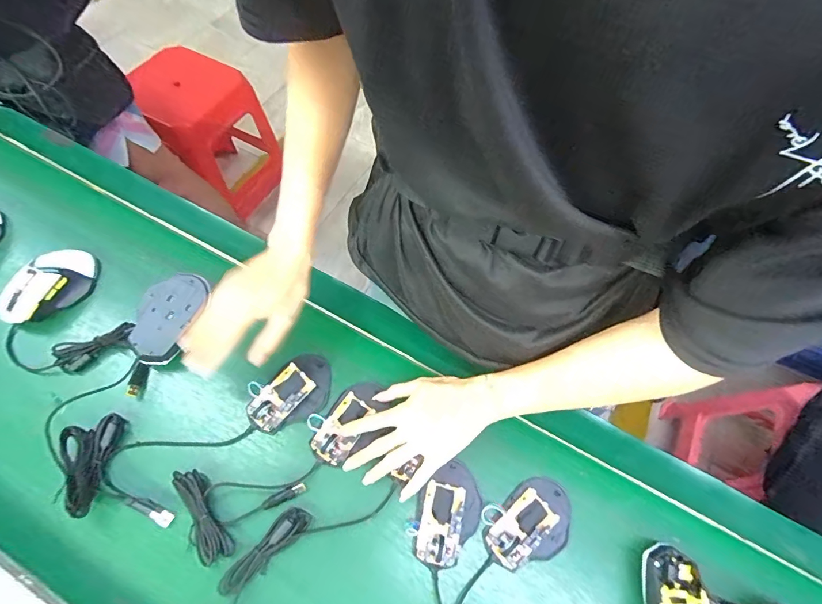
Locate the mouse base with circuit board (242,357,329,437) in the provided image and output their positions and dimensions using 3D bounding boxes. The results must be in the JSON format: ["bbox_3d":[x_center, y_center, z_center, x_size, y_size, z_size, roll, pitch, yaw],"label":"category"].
[{"bbox_3d":[-0.147,0.115,0.516,0.074,0.023,0.110,38,66,16],"label":"mouse base with circuit board"}]

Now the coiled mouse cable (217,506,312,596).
[{"bbox_3d":[-0.155,0.263,0.439,0.031,0.015,0.103,41,67,17],"label":"coiled mouse cable"}]

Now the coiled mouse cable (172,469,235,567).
[{"bbox_3d":[-0.230,0.231,0.450,0.036,0.015,0.103,-29,67,-17],"label":"coiled mouse cable"}]

